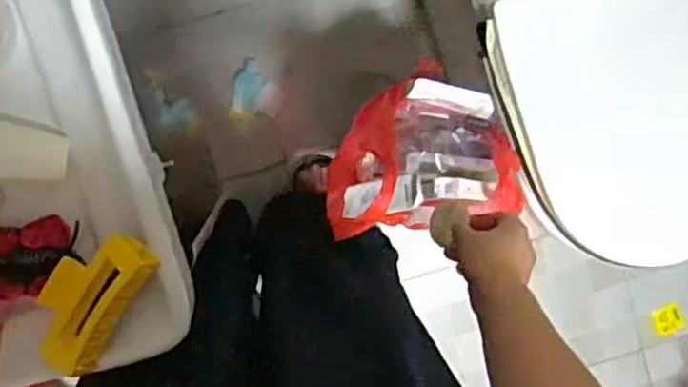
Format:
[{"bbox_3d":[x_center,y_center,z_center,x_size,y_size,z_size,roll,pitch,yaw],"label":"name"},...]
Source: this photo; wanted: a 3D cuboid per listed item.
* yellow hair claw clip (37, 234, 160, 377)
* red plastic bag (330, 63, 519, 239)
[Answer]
[{"bbox_3d":[-0.186,0.077,0.510,0.058,0.030,0.103,32,94,-8],"label":"yellow hair claw clip"},{"bbox_3d":[0.101,-0.045,0.945,0.257,0.155,0.202,-12,98,-2],"label":"red plastic bag"}]

